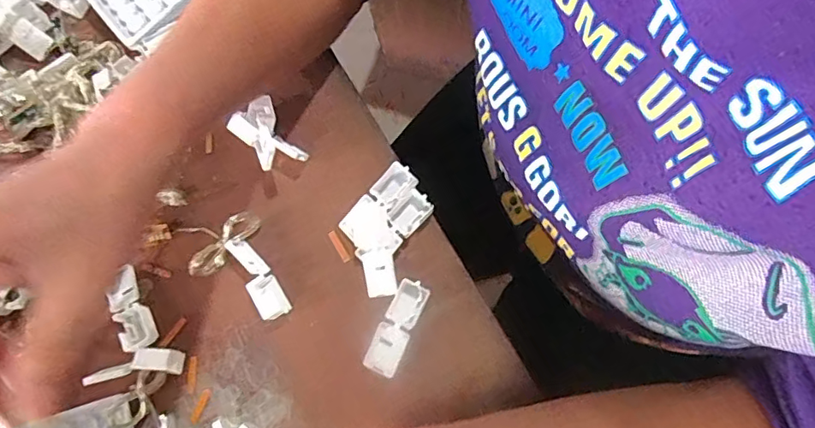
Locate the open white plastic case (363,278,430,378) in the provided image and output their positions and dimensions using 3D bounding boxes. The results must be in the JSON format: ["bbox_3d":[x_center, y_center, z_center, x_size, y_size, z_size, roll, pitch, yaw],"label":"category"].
[{"bbox_3d":[-0.006,0.066,0.306,0.019,0.009,0.055,23,80,11],"label":"open white plastic case"}]

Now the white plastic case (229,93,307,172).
[{"bbox_3d":[-0.091,-0.049,0.338,0.030,0.027,0.045,-36,76,-3],"label":"white plastic case"}]

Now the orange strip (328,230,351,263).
[{"bbox_3d":[-0.043,0.020,0.331,0.005,0.005,0.024,-31,75,-2],"label":"orange strip"}]

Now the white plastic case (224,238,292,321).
[{"bbox_3d":[-0.093,0.038,0.324,0.017,0.014,0.057,-31,75,-2],"label":"white plastic case"}]

